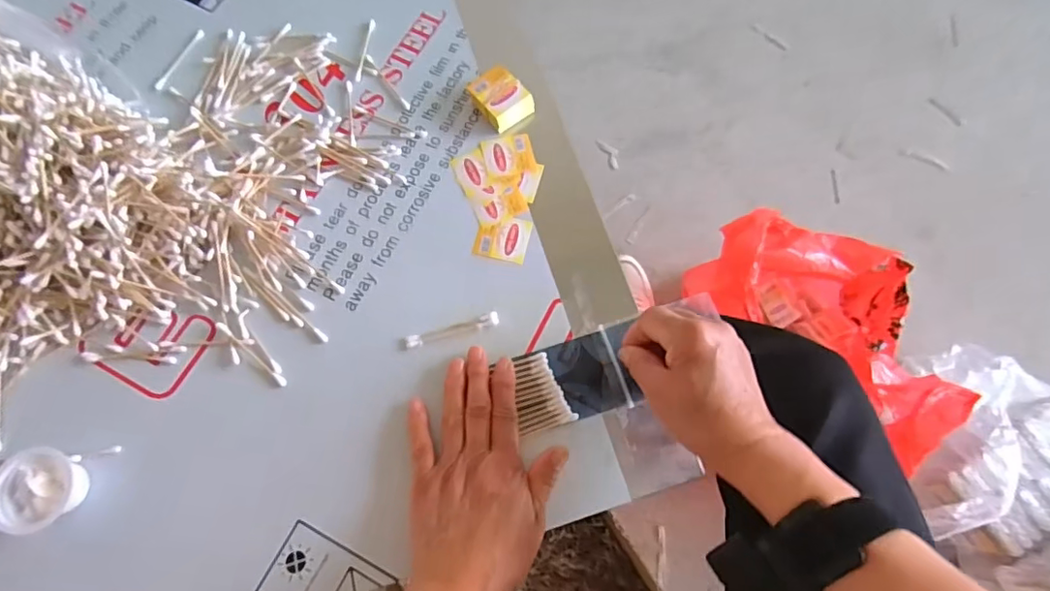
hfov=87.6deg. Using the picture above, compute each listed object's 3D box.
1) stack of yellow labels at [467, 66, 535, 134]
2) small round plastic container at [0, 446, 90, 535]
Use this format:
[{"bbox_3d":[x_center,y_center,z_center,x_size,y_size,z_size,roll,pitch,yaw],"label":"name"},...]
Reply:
[{"bbox_3d":[-0.021,-0.176,0.491,0.041,0.022,0.049,-38,76,-12],"label":"stack of yellow labels"},{"bbox_3d":[-0.335,0.134,0.380,0.048,0.029,0.052,0,72,-1],"label":"small round plastic container"}]

